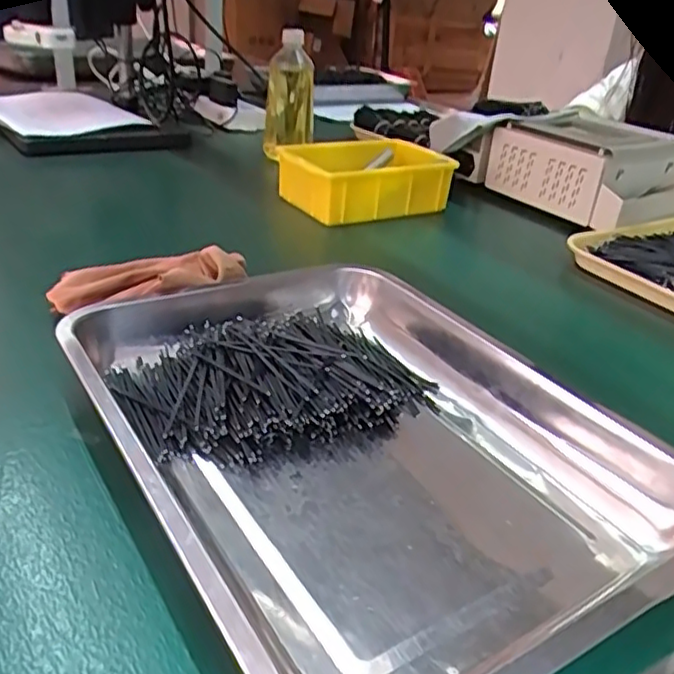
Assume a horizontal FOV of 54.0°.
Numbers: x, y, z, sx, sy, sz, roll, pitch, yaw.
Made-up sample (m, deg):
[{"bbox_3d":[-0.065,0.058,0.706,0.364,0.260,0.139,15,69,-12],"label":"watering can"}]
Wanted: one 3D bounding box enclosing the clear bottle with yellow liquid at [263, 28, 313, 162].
[{"bbox_3d":[-0.069,-0.351,0.967,0.071,0.162,0.074,3,29,-3],"label":"clear bottle with yellow liquid"}]

